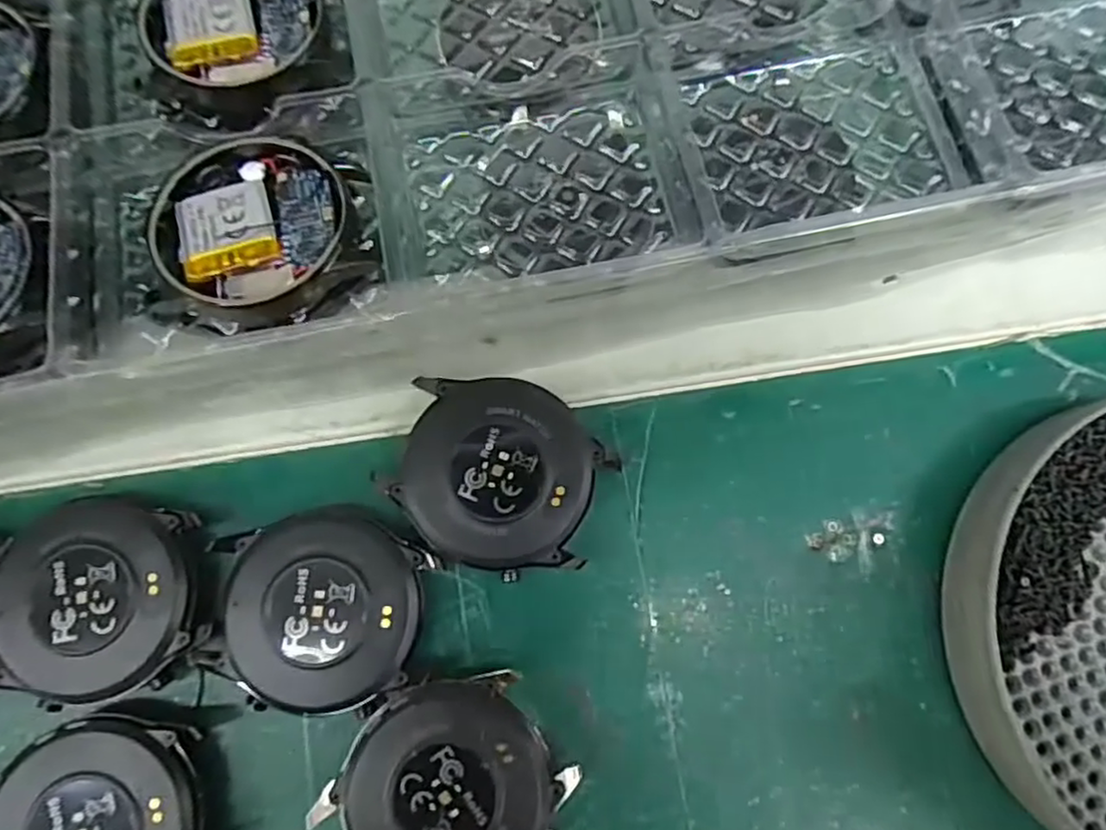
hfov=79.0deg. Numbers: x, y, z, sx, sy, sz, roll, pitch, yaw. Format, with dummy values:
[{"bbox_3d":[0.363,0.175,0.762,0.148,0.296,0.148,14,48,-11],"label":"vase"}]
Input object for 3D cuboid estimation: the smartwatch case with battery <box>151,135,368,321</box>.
[{"bbox_3d":[-0.068,-0.047,0.158,0.046,0.010,0.046,-7,79,-2],"label":"smartwatch case with battery"}]

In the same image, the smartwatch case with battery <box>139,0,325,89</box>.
[{"bbox_3d":[-0.083,-0.101,0.173,0.042,0.009,0.042,11,78,1],"label":"smartwatch case with battery"}]

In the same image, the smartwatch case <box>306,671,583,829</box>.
[{"bbox_3d":[-0.024,0.083,0.149,0.048,0.012,0.044,-35,81,-7],"label":"smartwatch case"}]

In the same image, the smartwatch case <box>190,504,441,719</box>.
[{"bbox_3d":[-0.054,0.044,0.155,0.046,0.011,0.045,2,78,0],"label":"smartwatch case"}]

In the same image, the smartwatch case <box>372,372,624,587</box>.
[{"bbox_3d":[-0.013,0.014,0.162,0.047,0.013,0.043,22,79,3],"label":"smartwatch case"}]

